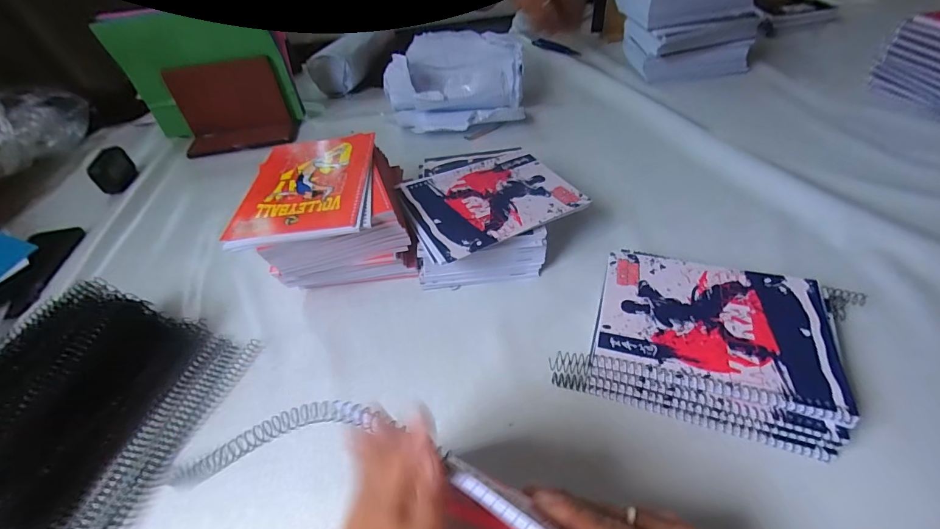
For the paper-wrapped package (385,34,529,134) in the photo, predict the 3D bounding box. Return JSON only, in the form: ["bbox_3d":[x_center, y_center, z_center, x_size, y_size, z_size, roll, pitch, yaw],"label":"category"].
[{"bbox_3d":[-0.032,-0.359,0.810,0.264,0.098,0.238,3,47,9],"label":"paper-wrapped package"}]

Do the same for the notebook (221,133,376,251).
[{"bbox_3d":[-0.195,-0.099,0.499,0.154,0.007,0.213,-9,46,-2],"label":"notebook"}]

